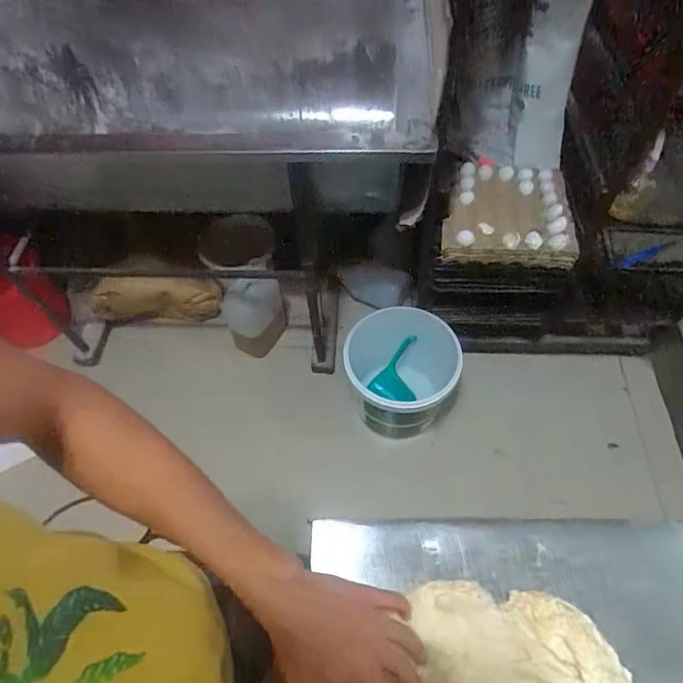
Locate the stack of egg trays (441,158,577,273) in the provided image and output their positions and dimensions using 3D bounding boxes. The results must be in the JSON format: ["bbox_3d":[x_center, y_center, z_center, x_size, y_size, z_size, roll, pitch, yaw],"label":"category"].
[{"bbox_3d":[0.392,-0.314,1.175,0.294,0.106,0.288,4,57,6],"label":"stack of egg trays"}]

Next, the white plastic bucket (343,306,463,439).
[{"bbox_3d":[0.170,0.095,1.417,0.314,0.338,0.320,4,57,6],"label":"white plastic bucket"}]

